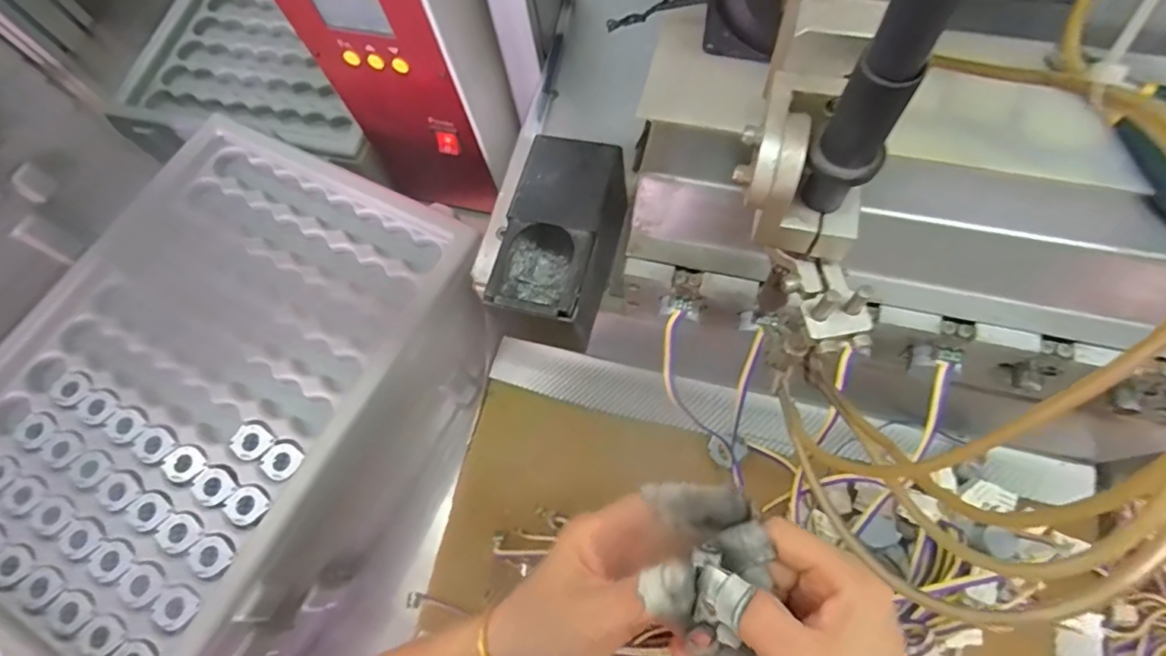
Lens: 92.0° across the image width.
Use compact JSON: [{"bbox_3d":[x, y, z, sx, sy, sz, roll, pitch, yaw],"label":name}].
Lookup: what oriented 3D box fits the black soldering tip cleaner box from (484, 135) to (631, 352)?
[{"bbox_3d":[-0.015,-0.050,0.344,0.056,0.060,0.112,9,70,9],"label":"black soldering tip cleaner box"}]

